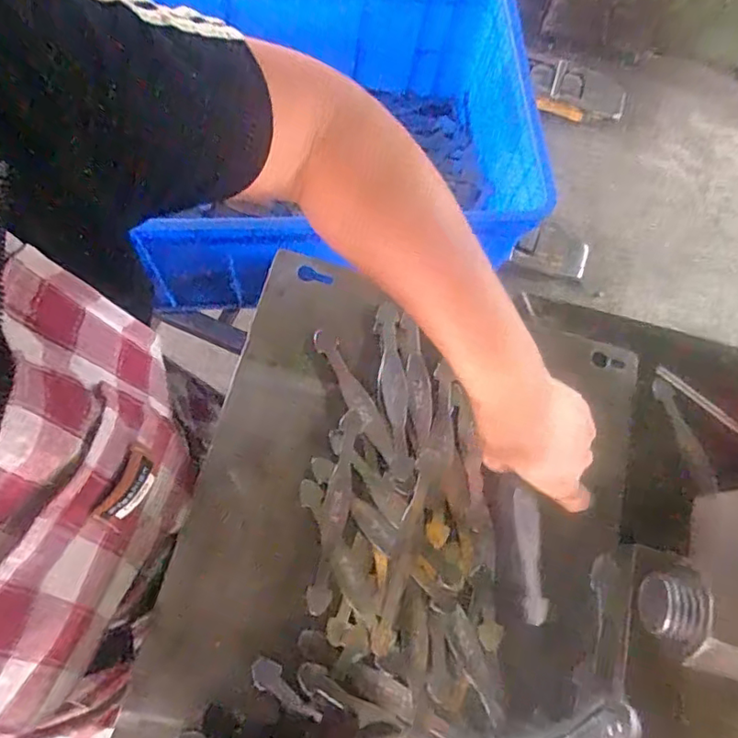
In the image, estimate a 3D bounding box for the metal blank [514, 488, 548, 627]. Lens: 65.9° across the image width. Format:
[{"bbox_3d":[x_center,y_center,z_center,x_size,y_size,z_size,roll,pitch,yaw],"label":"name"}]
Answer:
[{"bbox_3d":[0.124,0.142,0.436,0.018,0.009,0.096,-1,73,1],"label":"metal blank"}]

